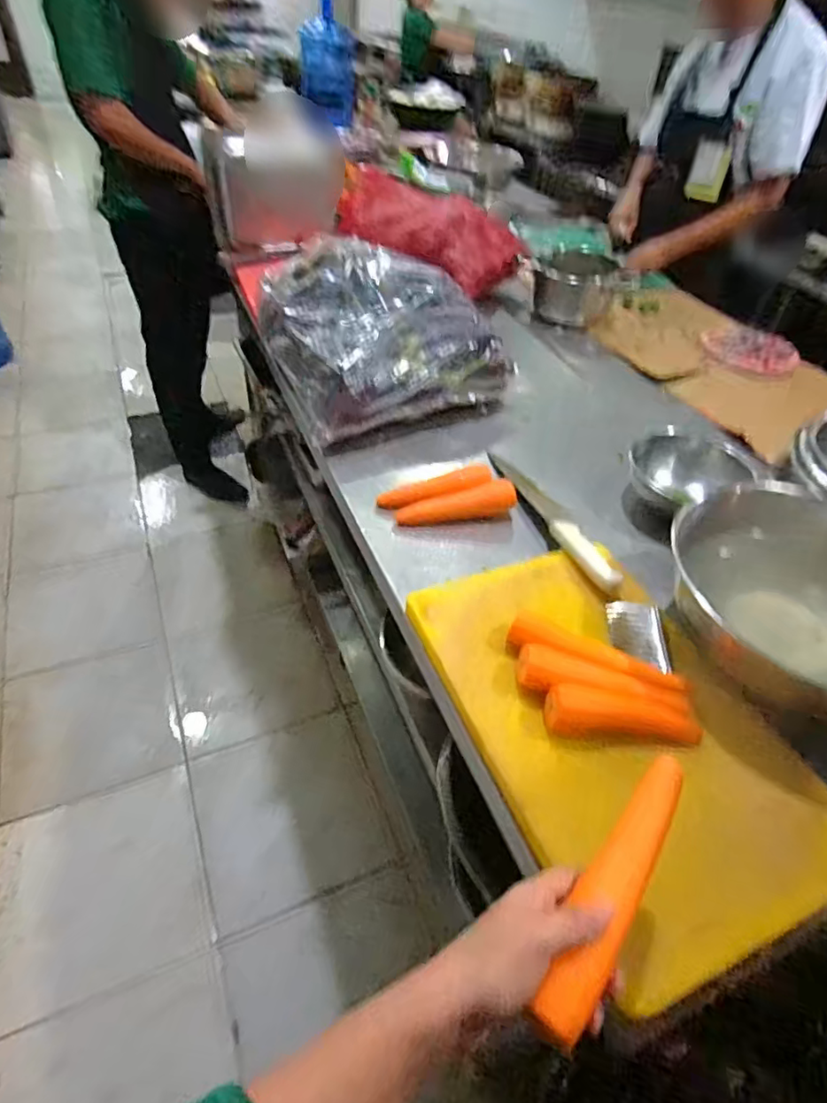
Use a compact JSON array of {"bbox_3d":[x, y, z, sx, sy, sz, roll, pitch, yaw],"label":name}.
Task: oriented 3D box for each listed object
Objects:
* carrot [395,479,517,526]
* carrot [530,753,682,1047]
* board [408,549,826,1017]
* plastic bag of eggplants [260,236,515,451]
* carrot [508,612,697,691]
[{"bbox_3d":[0.063,-0.073,0.866,0.181,0.039,0.038,-7,46,-12],"label":"carrot"},{"bbox_3d":[0.135,0.211,0.381,0.032,0.030,0.196,29,46,21],"label":"carrot"},{"bbox_3d":[0.220,0.172,0.631,0.319,0.026,0.446,-15,49,-19],"label":"board"},{"bbox_3d":[-0.068,-0.402,1.059,0.371,0.164,0.356,-20,50,-23],"label":"plastic bag of eggplants"},{"bbox_3d":[0.203,0.116,0.646,0.194,0.030,0.031,16,46,10],"label":"carrot"}]

